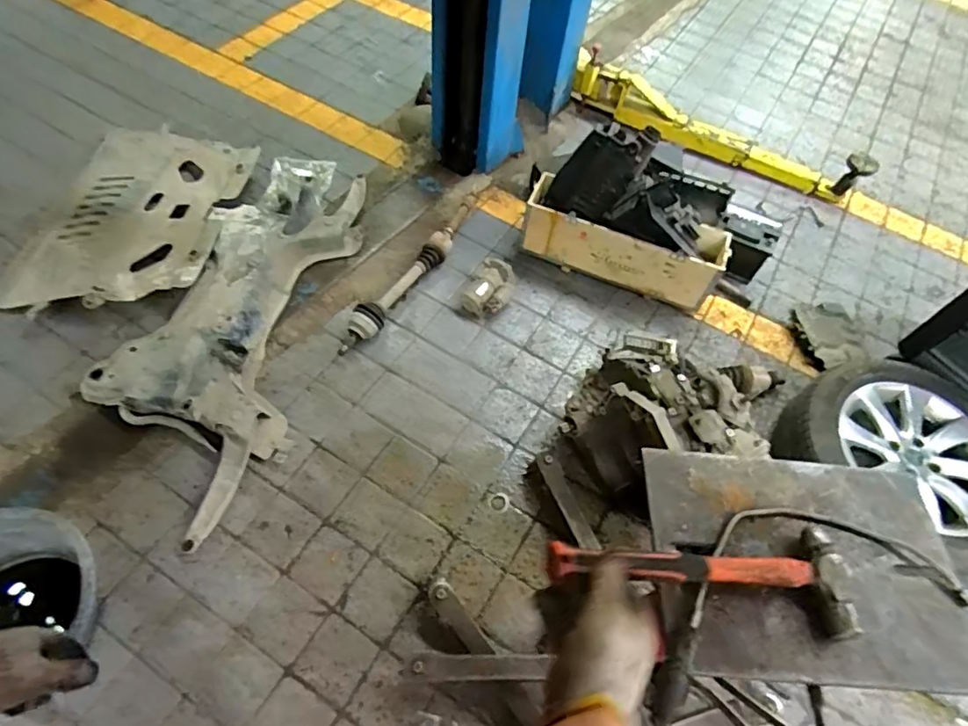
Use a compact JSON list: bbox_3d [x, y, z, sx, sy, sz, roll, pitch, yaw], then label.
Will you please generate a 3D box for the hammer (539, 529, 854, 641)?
[{"bbox_3d":[0.223,0.223,0.580,0.316,0.047,0.110,5,57,-11],"label":"hammer"}]

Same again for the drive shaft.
[{"bbox_3d":[-0.227,-0.324,1.901,0.096,0.100,0.798,29,60,13],"label":"drive shaft"}]

